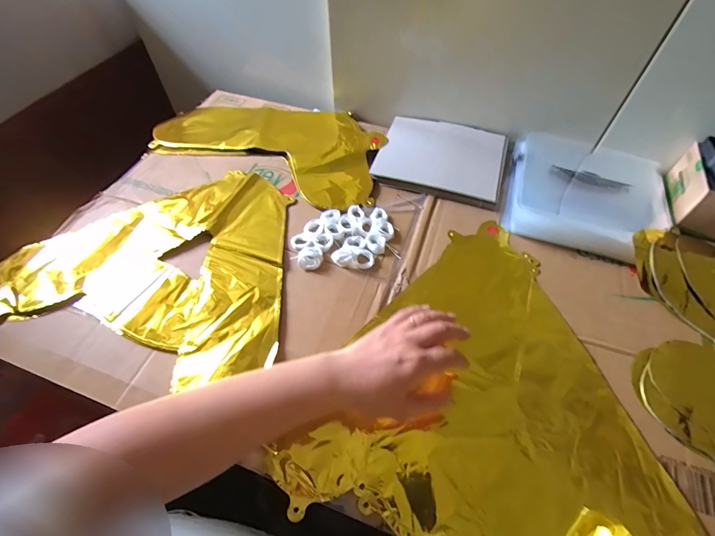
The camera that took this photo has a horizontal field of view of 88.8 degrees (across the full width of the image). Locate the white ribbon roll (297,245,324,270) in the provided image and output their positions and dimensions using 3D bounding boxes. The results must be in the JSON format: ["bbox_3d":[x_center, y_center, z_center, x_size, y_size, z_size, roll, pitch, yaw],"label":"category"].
[{"bbox_3d":[-0.062,-0.015,0.481,0.031,0.012,0.035,6,56,4],"label":"white ribbon roll"}]

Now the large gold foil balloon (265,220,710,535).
[{"bbox_3d":[0.163,0.130,0.375,0.366,0.051,0.394,28,60,17],"label":"large gold foil balloon"}]

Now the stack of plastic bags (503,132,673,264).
[{"bbox_3d":[0.351,-0.120,0.563,0.232,0.034,0.249,21,58,13],"label":"stack of plastic bags"}]

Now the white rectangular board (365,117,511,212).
[{"bbox_3d":[0.138,-0.183,0.595,0.197,0.010,0.158,15,57,9],"label":"white rectangular board"}]

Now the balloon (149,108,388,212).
[{"bbox_3d":[-0.136,-0.225,0.631,0.401,0.022,0.211,23,59,14],"label":"balloon"}]

